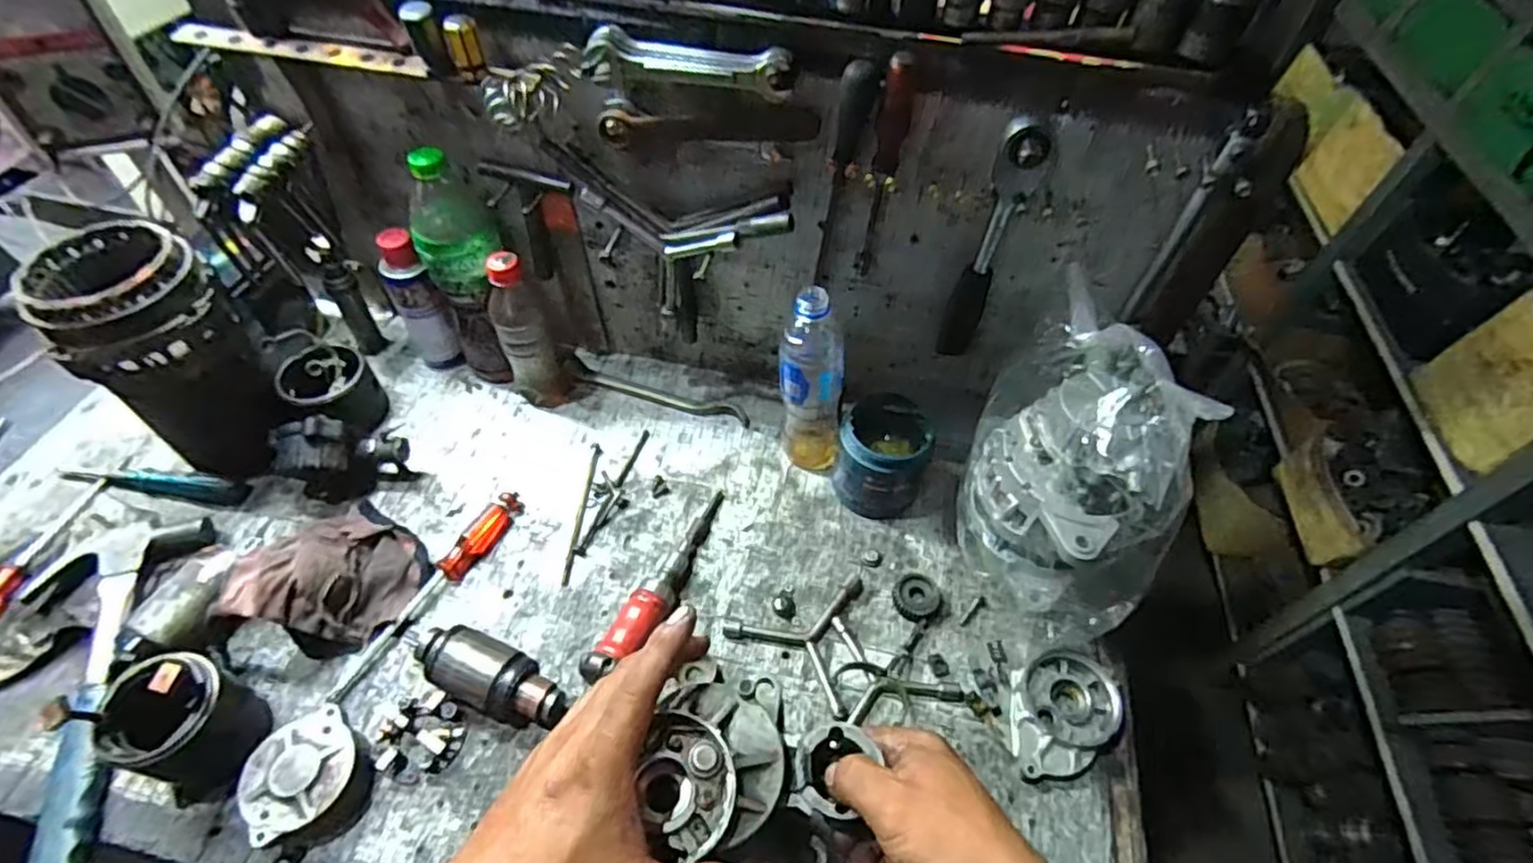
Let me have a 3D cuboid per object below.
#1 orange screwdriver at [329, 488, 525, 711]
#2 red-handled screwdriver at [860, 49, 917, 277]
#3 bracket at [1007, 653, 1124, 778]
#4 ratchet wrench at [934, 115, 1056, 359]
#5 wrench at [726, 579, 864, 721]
[{"bbox_3d":[-0.310,0.147,0.645,0.029,0.020,0.228,24,54,14],"label":"orange screwdriver"},{"bbox_3d":[0.098,-0.213,0.579,0.024,0.201,0.025,12,56,5],"label":"red-handled screwdriver"},{"bbox_3d":[0.252,0.243,0.597,0.113,0.021,0.084,-30,59,-25],"label":"bracket"},{"bbox_3d":[0.196,-0.156,0.613,0.034,0.238,0.046,29,55,18],"label":"ratchet wrench"},{"bbox_3d":[0.023,0.184,0.637,0.119,0.013,0.132,11,52,5],"label":"wrench"}]

